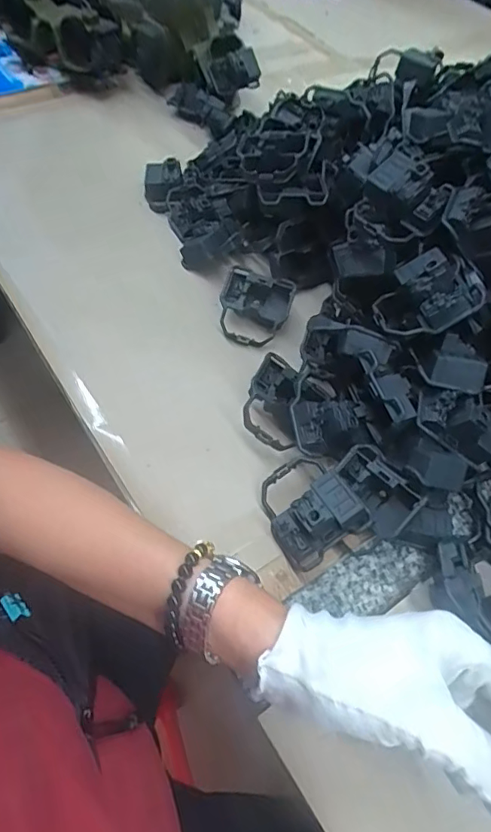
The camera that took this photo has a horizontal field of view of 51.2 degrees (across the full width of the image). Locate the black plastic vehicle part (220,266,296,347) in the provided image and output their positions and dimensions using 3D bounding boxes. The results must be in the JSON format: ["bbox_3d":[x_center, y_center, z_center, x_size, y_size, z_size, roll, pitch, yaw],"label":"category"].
[{"bbox_3d":[0.010,-0.106,0.516,0.069,0.029,0.074,12,85,2],"label":"black plastic vehicle part"}]

